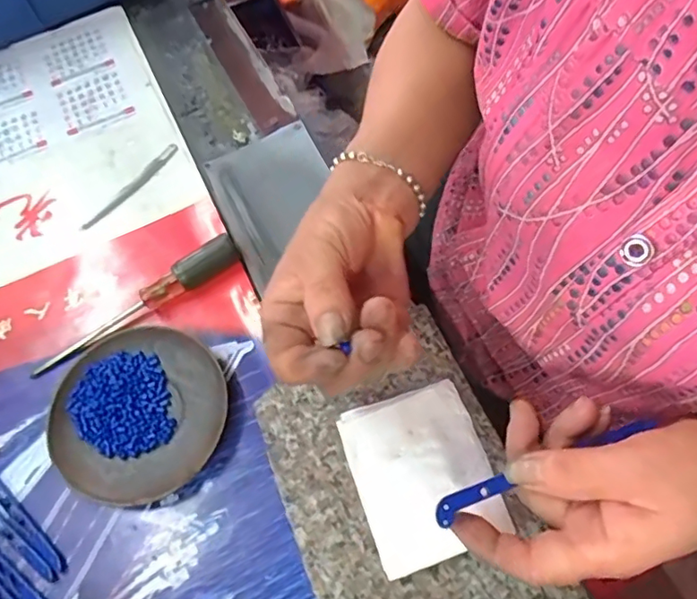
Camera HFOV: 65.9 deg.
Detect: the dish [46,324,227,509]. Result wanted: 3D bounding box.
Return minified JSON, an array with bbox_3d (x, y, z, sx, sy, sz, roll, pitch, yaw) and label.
[{"bbox_3d":[-0.138,0.074,0.359,0.110,0.018,0.113,-1,64,3],"label":"dish"}]

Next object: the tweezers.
[{"bbox_3d":[-0.180,-0.093,0.449,0.011,0.007,0.103,32,70,17],"label":"tweezers"}]

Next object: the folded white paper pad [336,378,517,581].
[{"bbox_3d":[0.043,0.099,0.311,0.076,0.013,0.091,-18,64,-6],"label":"folded white paper pad"}]

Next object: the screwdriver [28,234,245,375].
[{"bbox_3d":[-0.153,0.005,0.387,0.165,0.024,0.017,-34,67,-13],"label":"screwdriver"}]

